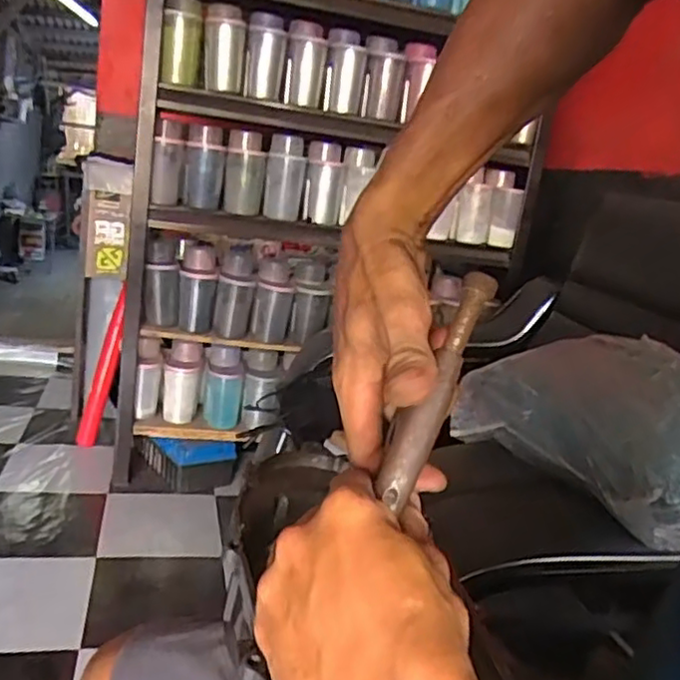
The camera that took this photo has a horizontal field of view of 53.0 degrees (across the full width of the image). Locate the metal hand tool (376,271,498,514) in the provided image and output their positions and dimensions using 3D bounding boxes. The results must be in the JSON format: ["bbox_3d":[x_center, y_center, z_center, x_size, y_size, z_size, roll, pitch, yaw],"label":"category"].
[{"bbox_3d":[0.048,0.022,0.342,0.021,0.123,0.014,17,-15,33],"label":"metal hand tool"}]

